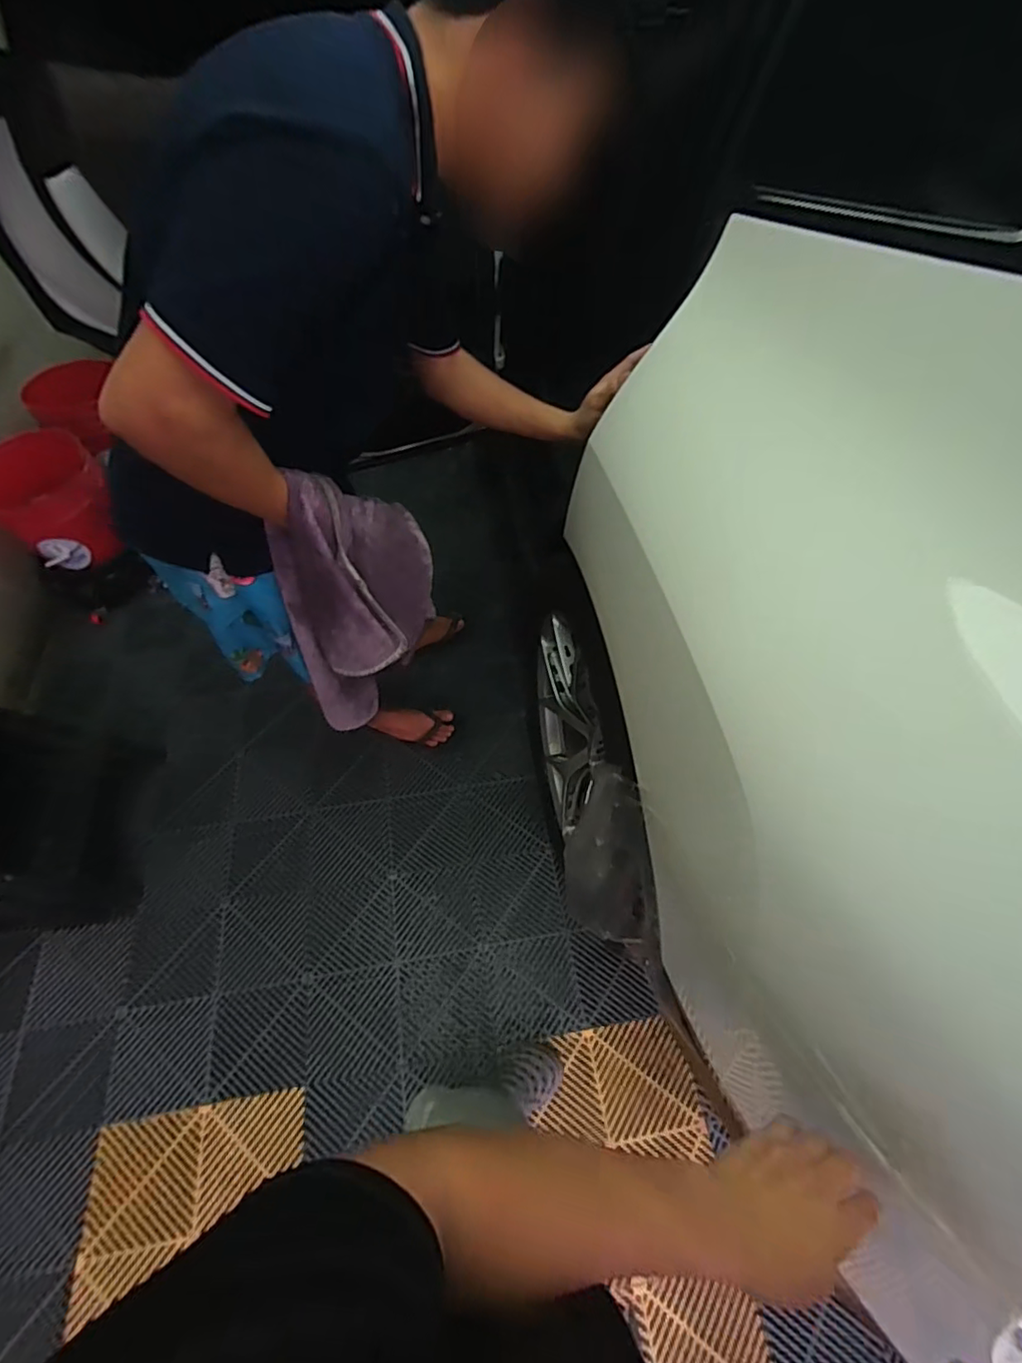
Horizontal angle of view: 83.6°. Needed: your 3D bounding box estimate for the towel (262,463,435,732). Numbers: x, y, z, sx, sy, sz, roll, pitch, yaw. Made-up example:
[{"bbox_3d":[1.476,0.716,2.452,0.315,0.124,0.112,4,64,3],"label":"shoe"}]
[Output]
[{"bbox_3d":[-0.224,-0.091,0.879,0.237,0.469,0.118,-26,62,-17],"label":"towel"}]

